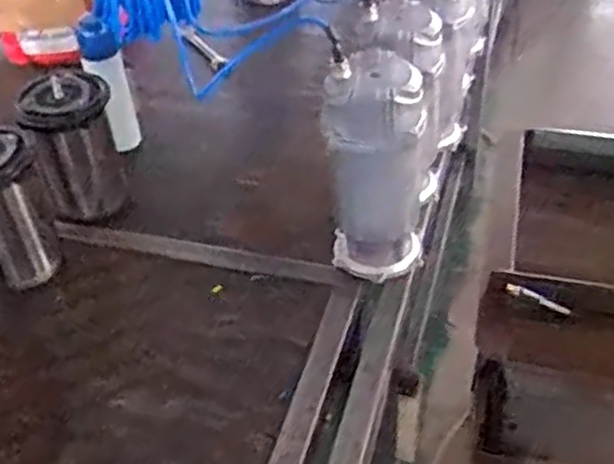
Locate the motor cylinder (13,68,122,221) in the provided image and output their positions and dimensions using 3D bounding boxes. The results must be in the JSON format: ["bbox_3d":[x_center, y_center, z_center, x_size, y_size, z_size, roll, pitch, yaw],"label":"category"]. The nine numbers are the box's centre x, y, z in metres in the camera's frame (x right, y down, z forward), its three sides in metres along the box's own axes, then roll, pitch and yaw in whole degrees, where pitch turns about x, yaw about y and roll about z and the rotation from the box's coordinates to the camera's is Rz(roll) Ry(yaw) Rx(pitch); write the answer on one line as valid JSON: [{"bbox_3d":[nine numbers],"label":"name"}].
[{"bbox_3d":[-0.358,-0.131,1.174,0.130,0.223,0.104,-15,43,-11],"label":"motor cylinder"}]

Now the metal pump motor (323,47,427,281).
[{"bbox_3d":[0.092,-0.082,1.026,0.127,0.304,0.125,-5,42,0],"label":"metal pump motor"}]

